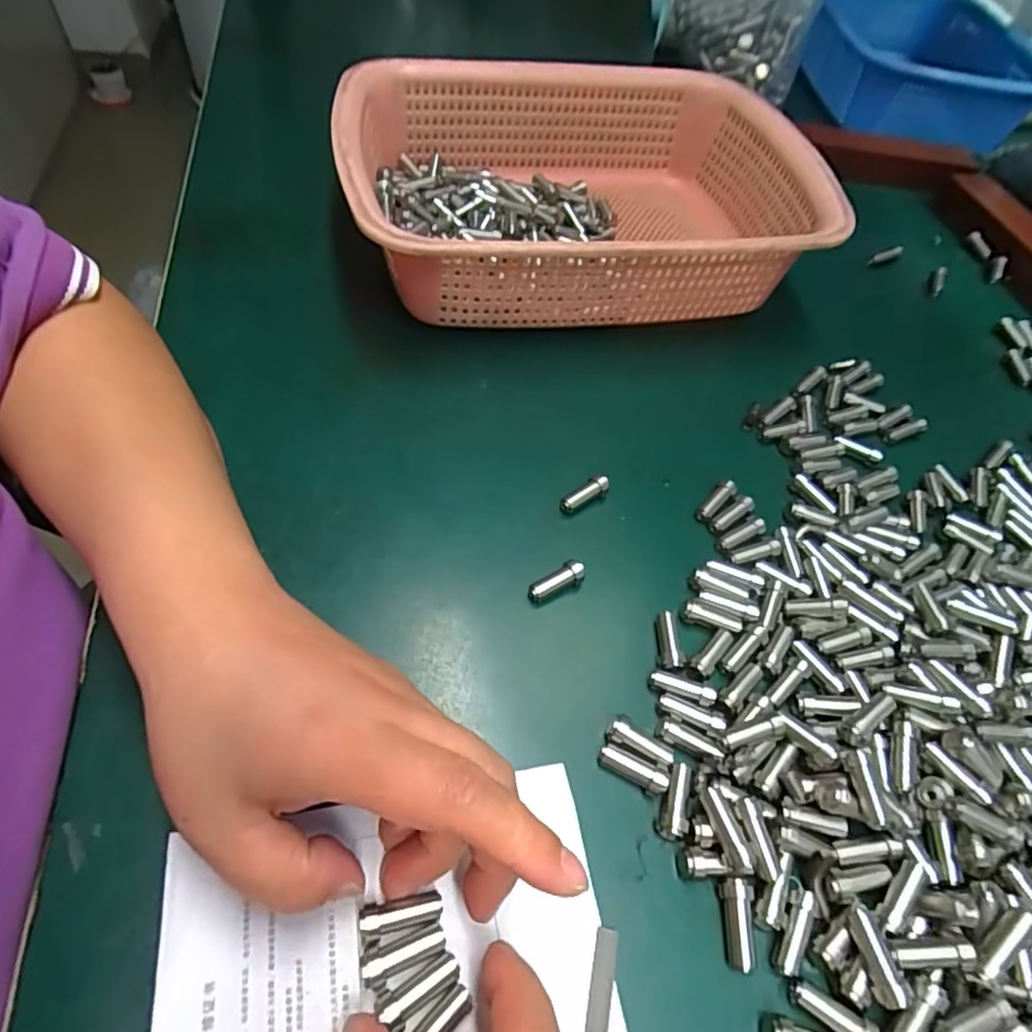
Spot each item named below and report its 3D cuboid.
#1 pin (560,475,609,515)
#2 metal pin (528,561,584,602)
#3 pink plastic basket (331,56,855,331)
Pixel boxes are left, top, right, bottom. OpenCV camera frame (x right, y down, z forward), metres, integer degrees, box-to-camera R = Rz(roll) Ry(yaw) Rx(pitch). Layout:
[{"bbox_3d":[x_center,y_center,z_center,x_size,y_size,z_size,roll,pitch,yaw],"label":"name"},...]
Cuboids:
[{"bbox_3d":[0.035,-0.011,0.313,0.029,0.011,0.007,-28,64,-24],"label":"pin"},{"bbox_3d":[0.018,0.030,0.280,0.027,0.010,0.008,-24,62,-22],"label":"metal pin"},{"bbox_3d":[0.044,-0.206,0.409,0.304,0.085,0.218,-6,57,-12],"label":"pink plastic basket"}]

